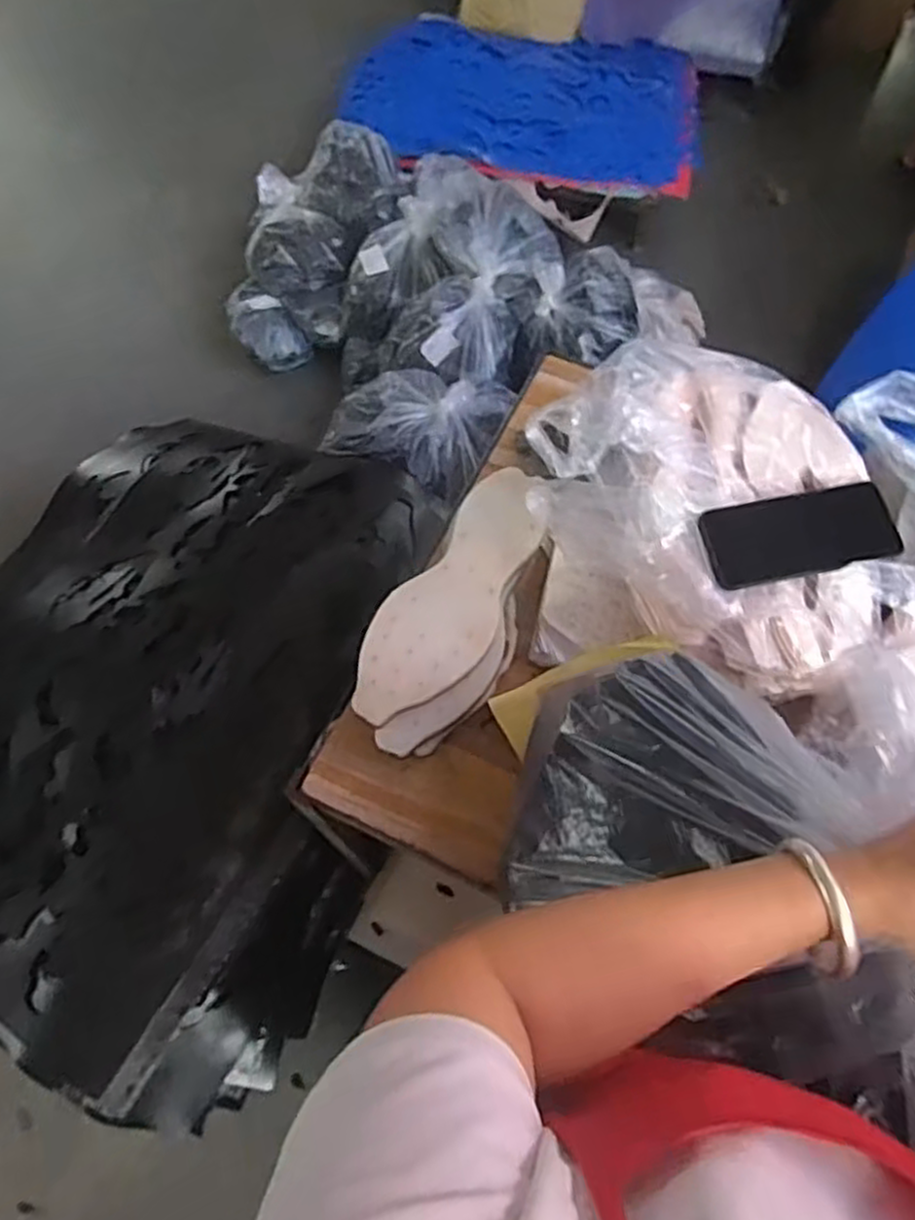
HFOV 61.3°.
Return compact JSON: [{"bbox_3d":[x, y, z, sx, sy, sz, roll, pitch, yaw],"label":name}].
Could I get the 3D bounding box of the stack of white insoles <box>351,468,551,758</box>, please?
[{"bbox_3d":[0.006,-0.001,0.749,0.120,0.061,0.297,29,67,14],"label":"stack of white insoles"}]

